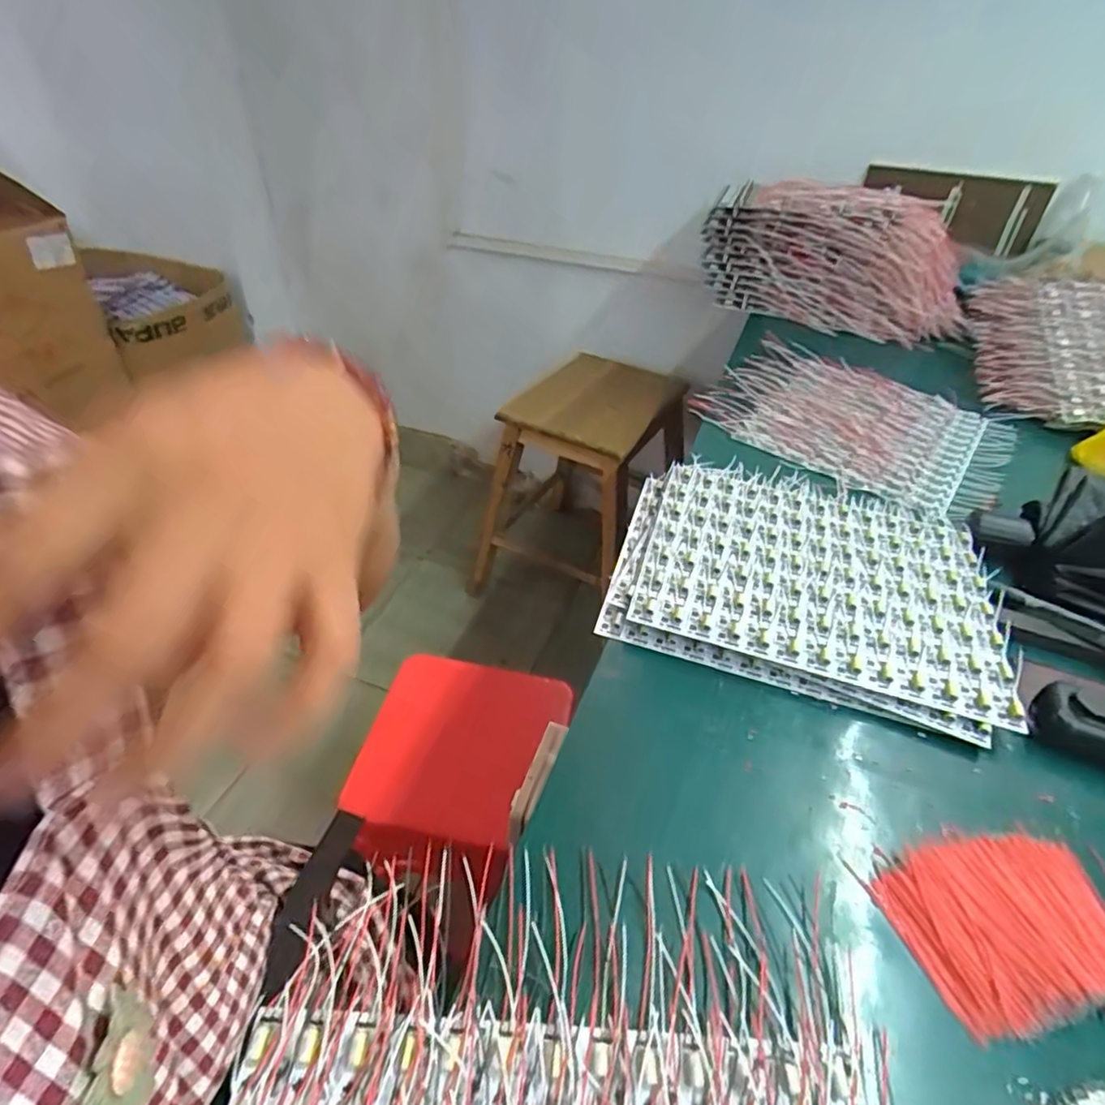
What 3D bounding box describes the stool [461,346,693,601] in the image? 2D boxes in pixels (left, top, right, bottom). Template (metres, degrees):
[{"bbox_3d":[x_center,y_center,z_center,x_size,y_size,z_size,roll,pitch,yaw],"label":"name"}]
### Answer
[{"bbox_3d":[0.076,-0.125,1.444,0.347,0.493,0.382,25,47,24],"label":"stool"}]

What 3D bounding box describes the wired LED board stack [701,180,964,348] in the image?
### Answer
[{"bbox_3d":[0.456,-0.481,1.040,0.404,0.184,0.138,8,43,3],"label":"wired LED board stack"}]

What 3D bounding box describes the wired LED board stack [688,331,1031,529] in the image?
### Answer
[{"bbox_3d":[0.389,-0.171,0.813,0.351,0.026,0.296,29,49,27],"label":"wired LED board stack"}]

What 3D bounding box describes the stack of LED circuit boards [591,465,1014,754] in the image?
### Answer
[{"bbox_3d":[0.224,0.018,0.571,0.314,0.026,0.258,16,44,10],"label":"stack of LED circuit boards"}]

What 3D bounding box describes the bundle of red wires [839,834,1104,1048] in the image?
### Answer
[{"bbox_3d":[0.260,0.211,0.359,0.136,0.014,0.094,-4,44,-11],"label":"bundle of red wires"}]

